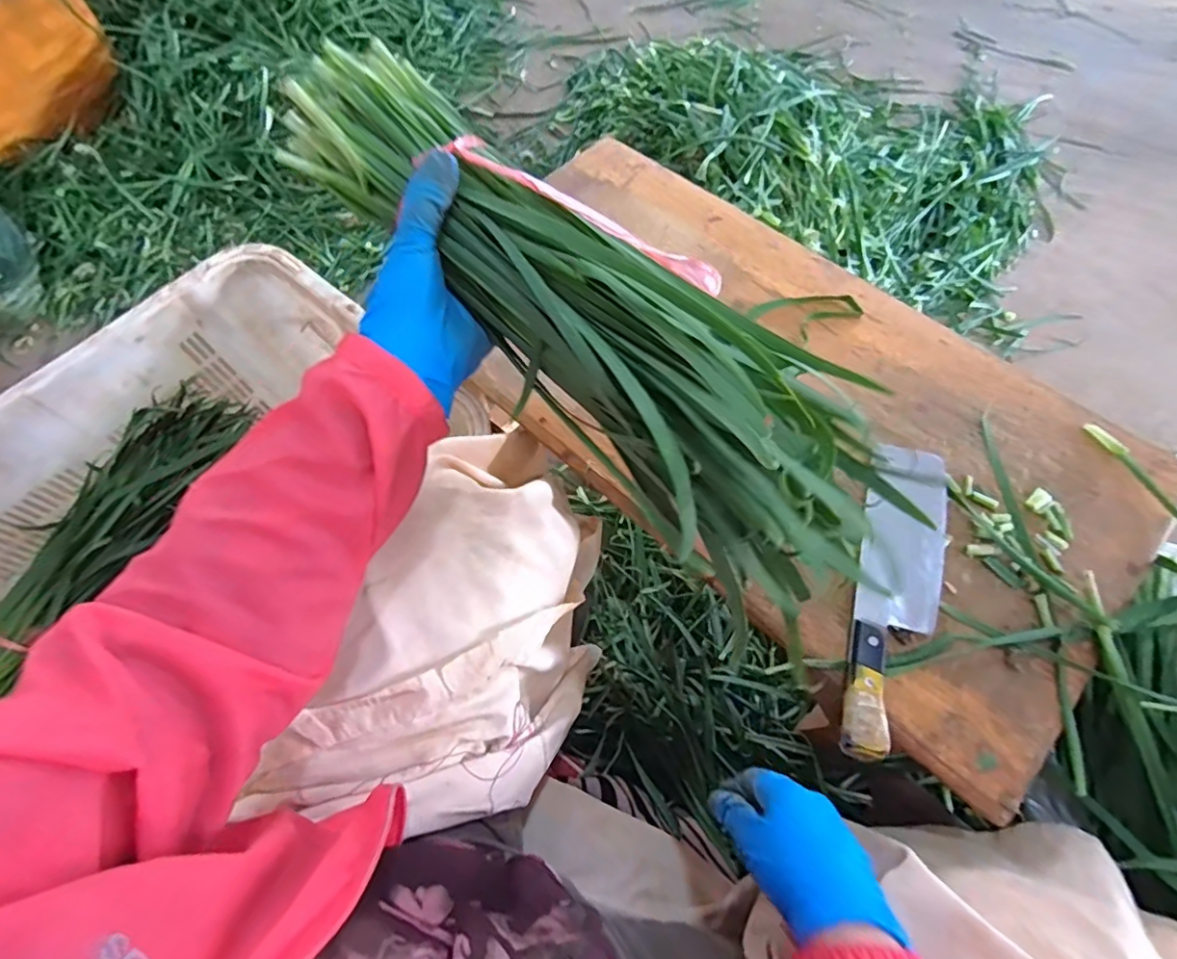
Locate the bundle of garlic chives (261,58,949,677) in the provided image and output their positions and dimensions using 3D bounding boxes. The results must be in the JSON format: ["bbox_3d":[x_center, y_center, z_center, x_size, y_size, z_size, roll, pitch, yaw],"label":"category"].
[{"bbox_3d":[0.000,-0.112,0.331,0.420,0.069,0.143,44,73,7],"label":"bundle of garlic chives"}]

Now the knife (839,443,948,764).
[{"bbox_3d":[0.259,0.094,0.474,0.064,0.022,0.268,17,67,9],"label":"knife"}]

